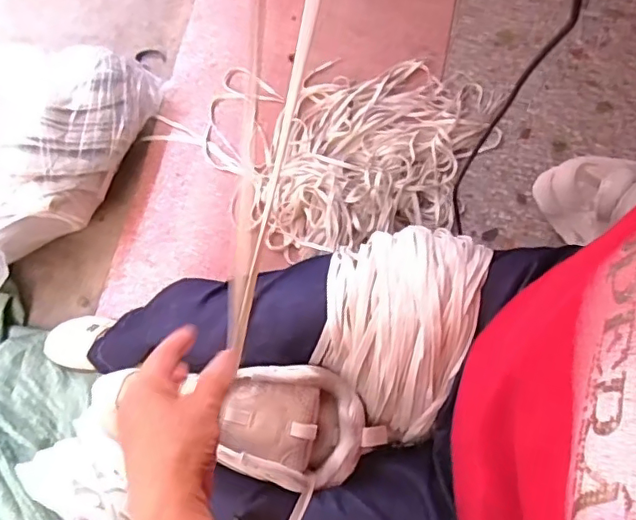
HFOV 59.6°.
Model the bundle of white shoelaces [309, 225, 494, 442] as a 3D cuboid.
[{"bbox_3d":[0.065,0.049,0.469,0.122,0.061,0.174,17,75,6],"label":"bundle of white shoelaces"}]

